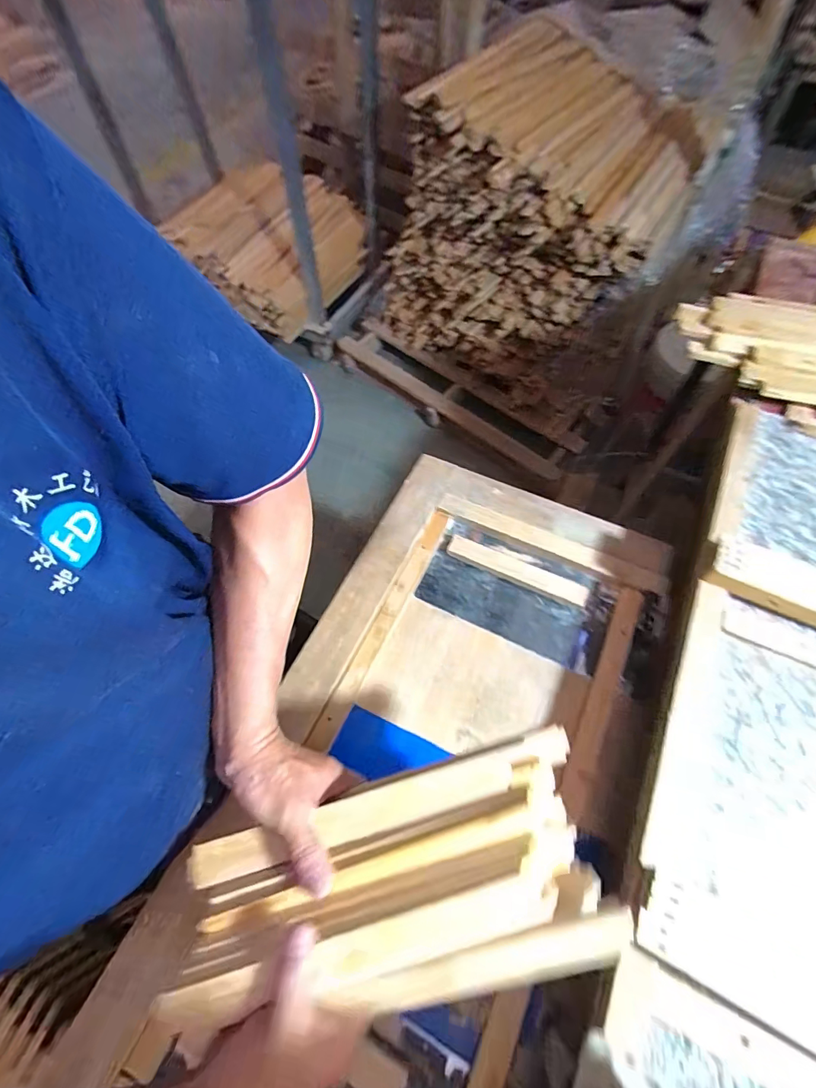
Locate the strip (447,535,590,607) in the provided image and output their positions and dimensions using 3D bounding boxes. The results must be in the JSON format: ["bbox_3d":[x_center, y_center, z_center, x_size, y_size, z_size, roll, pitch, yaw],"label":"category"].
[{"bbox_3d":[0.160,0.038,0.655,0.208,0.012,0.034,22,65,13],"label":"strip"}]

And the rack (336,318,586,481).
[{"bbox_3d":[0.170,-0.608,1.784,1.113,0.077,0.207,38,69,20],"label":"rack"}]

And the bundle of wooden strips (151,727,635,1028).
[{"bbox_3d":[-0.005,0.243,0.320,0.299,0.061,0.136,-12,62,-6],"label":"bundle of wooden strips"}]

